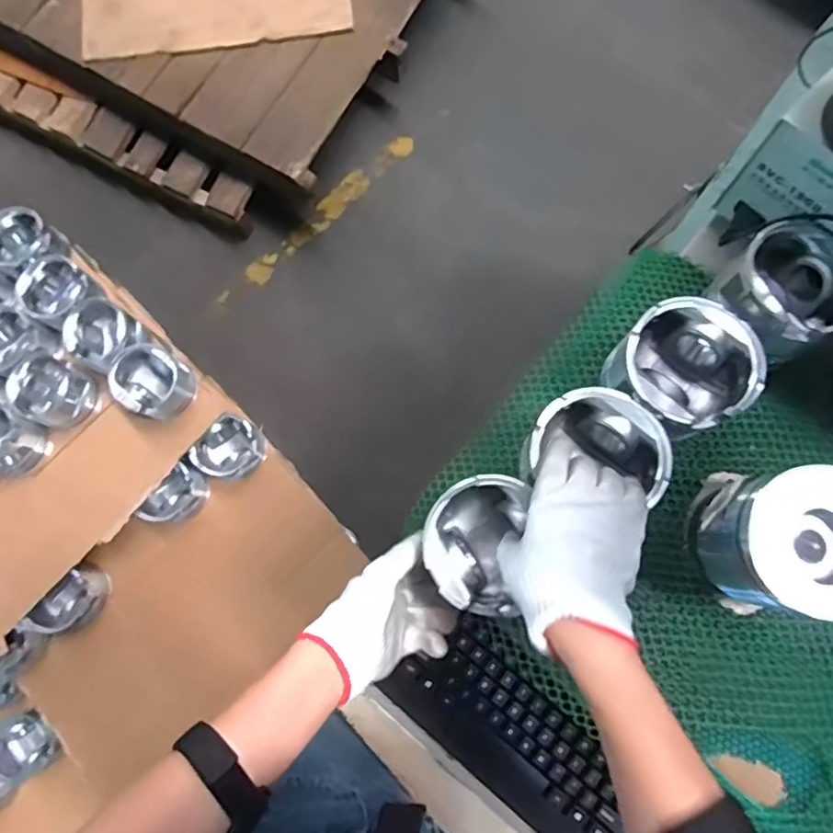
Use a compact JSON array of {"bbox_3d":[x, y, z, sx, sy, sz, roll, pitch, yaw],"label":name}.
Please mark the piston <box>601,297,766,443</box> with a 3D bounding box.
[{"bbox_3d":[0.235,-0.038,0.534,0.104,0.088,0.108,0,78,1],"label":"piston"}]

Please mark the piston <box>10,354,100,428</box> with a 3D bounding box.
[{"bbox_3d":[-0.616,-0.042,1.005,0.123,0.072,0.112,28,80,7],"label":"piston"}]

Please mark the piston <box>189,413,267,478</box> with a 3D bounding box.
[{"bbox_3d":[-0.332,0.060,1.063,0.091,0.091,0.113,44,82,9],"label":"piston"}]

